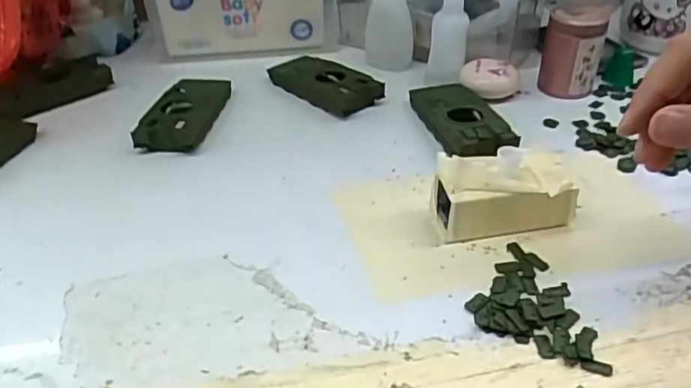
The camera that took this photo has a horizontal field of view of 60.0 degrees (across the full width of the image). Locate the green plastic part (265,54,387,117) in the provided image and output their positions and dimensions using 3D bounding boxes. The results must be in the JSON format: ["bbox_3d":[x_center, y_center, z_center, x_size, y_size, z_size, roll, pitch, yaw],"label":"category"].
[{"bbox_3d":[-0.021,-0.097,0.507,0.042,0.021,0.107,-31,46,-33],"label":"green plastic part"}]

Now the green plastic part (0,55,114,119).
[{"bbox_3d":[-0.250,-0.089,0.501,0.018,0.029,0.104,30,47,35],"label":"green plastic part"}]

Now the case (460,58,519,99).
[{"bbox_3d":[0.120,-0.097,0.499,0.047,0.022,0.039,9,38,14],"label":"case"}]

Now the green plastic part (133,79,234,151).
[{"bbox_3d":[-0.125,-0.066,0.470,0.045,0.020,0.095,4,37,8],"label":"green plastic part"}]

